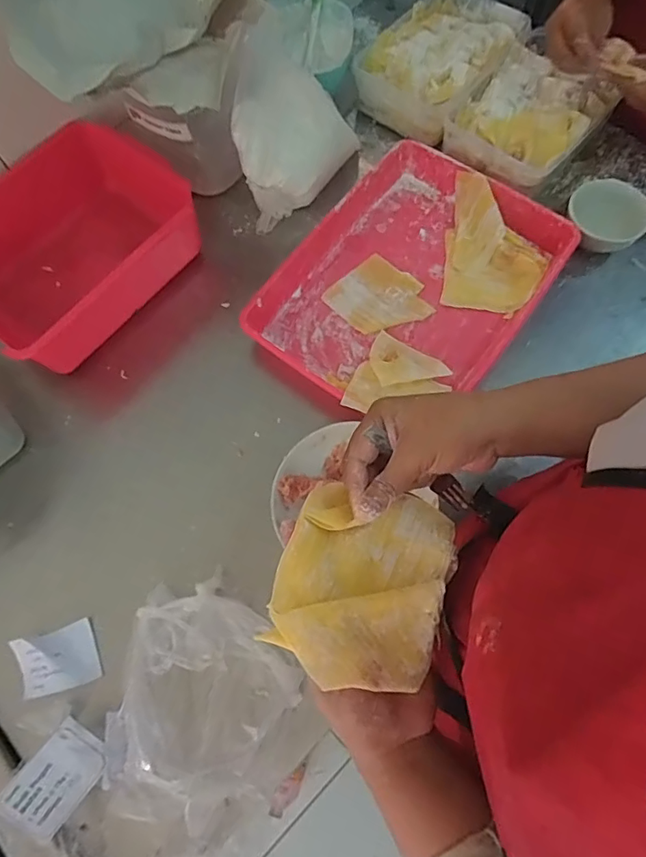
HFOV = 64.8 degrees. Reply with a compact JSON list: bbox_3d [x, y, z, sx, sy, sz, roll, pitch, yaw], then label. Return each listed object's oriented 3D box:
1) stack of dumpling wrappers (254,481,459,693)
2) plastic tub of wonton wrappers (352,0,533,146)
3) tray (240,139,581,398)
[{"bbox_3d":[0.030,0.107,0.362,0.117,0.044,0.132,17,72,8],"label":"stack of dumpling wrappers"},{"bbox_3d":[0.167,-0.540,0.744,0.172,0.058,0.225,41,77,14],"label":"plastic tub of wonton wrappers"},{"bbox_3d":[0.111,-0.182,0.642,0.278,0.051,0.352,32,75,12],"label":"tray"}]

